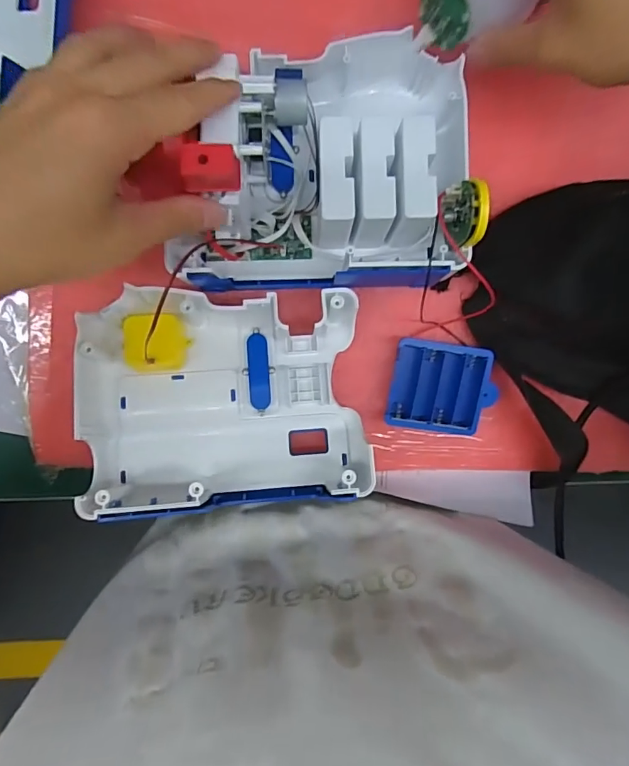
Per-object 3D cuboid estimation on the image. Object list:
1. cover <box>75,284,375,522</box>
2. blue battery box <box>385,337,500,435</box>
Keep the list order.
[{"bbox_3d":[-0.058,0.013,0.309,0.194,0.069,0.142,1,98,-3],"label":"cover"},{"bbox_3d":[0.093,0.003,0.338,0.073,0.019,0.065,7,98,-3],"label":"blue battery box"}]

